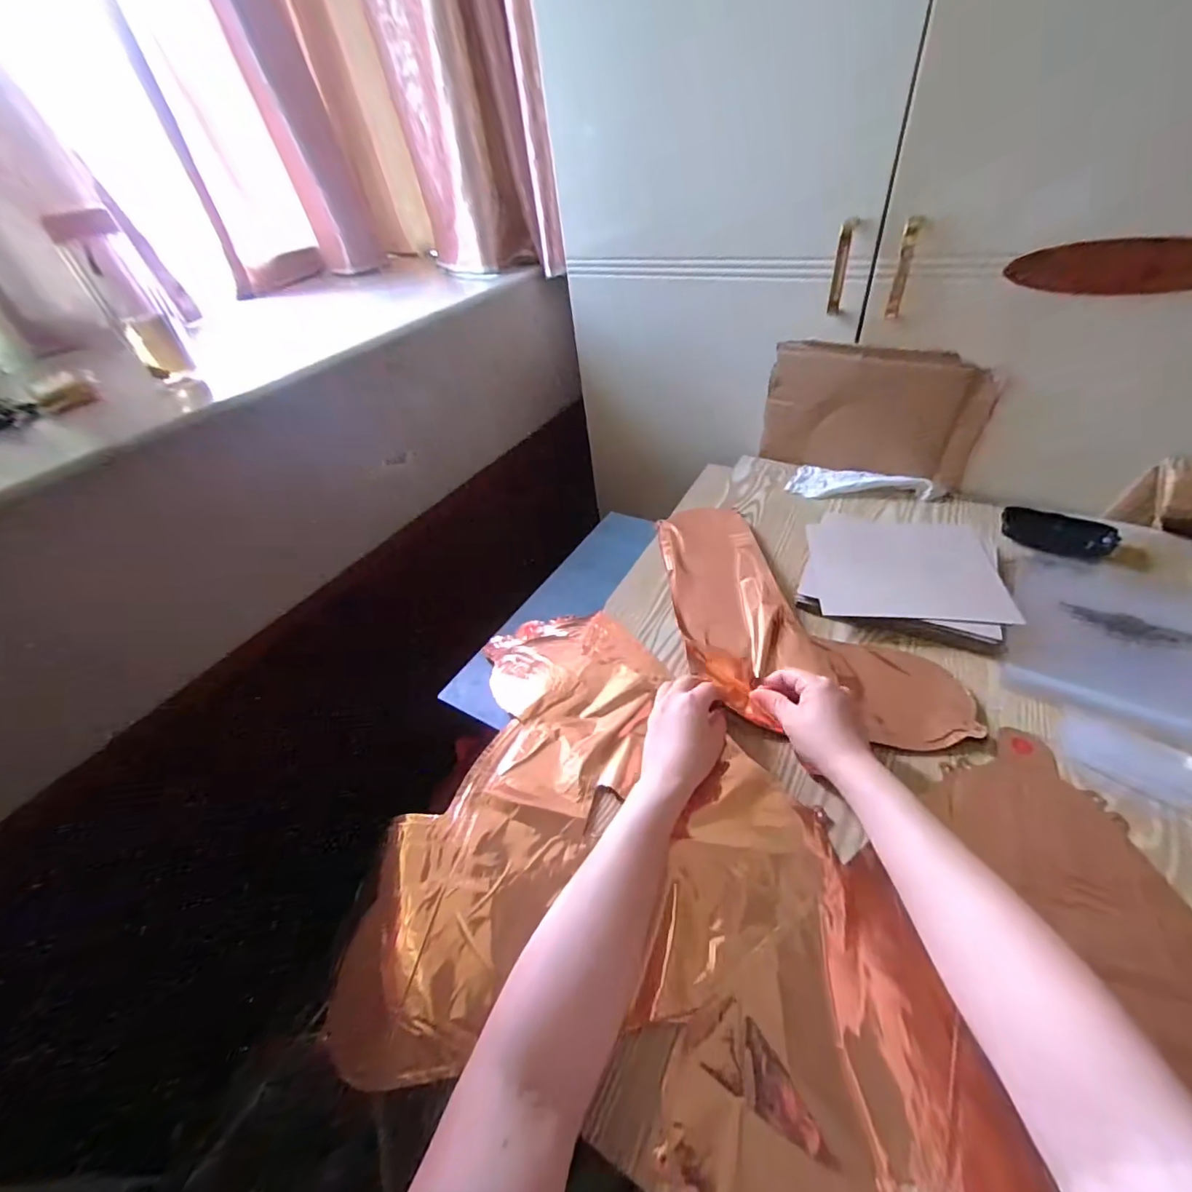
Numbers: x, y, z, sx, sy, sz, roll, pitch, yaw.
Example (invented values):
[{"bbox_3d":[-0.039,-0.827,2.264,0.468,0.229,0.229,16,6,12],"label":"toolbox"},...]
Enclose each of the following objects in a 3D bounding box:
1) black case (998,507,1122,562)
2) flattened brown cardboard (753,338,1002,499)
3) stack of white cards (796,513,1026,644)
[{"bbox_3d":[0.558,-0.077,0.616,0.108,0.032,0.039,21,51,27],"label":"black case"},{"bbox_3d":[0.378,-0.247,0.708,0.269,0.178,0.024,18,50,24],"label":"flattened brown cardboard"},{"bbox_3d":[0.355,-0.039,0.599,0.200,0.023,0.209,11,47,18],"label":"stack of white cards"}]

